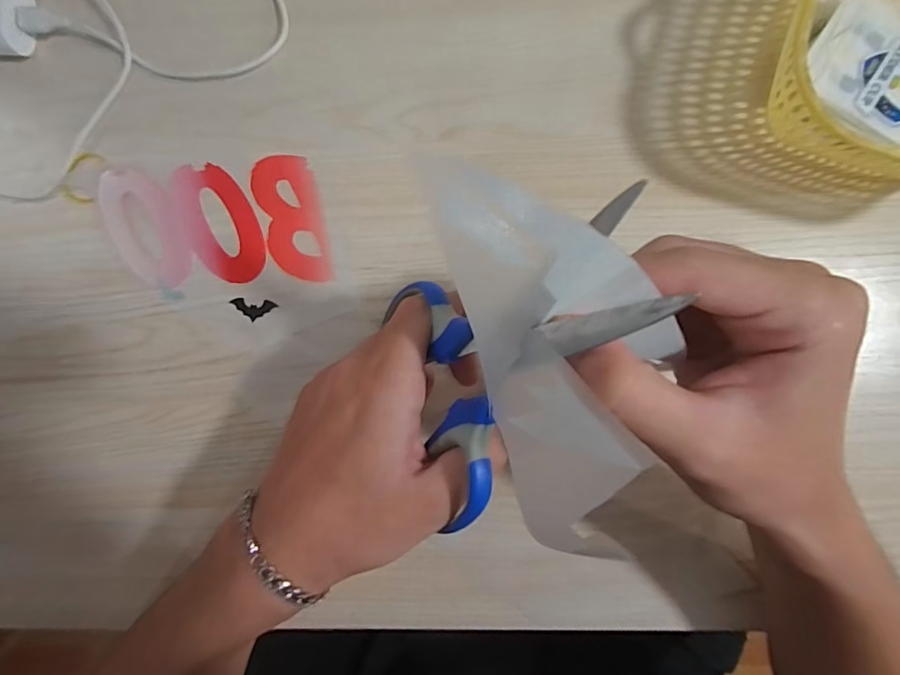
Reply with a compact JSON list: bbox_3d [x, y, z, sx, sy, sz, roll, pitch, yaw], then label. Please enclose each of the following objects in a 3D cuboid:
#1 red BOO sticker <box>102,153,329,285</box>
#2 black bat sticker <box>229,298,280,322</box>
[{"bbox_3d":[-0.152,-0.074,0.305,0.142,0.004,0.078,-2,90,2],"label":"red BOO sticker"},{"bbox_3d":[-0.127,-0.018,0.305,0.029,0.004,0.013,7,90,3],"label":"black bat sticker"}]

